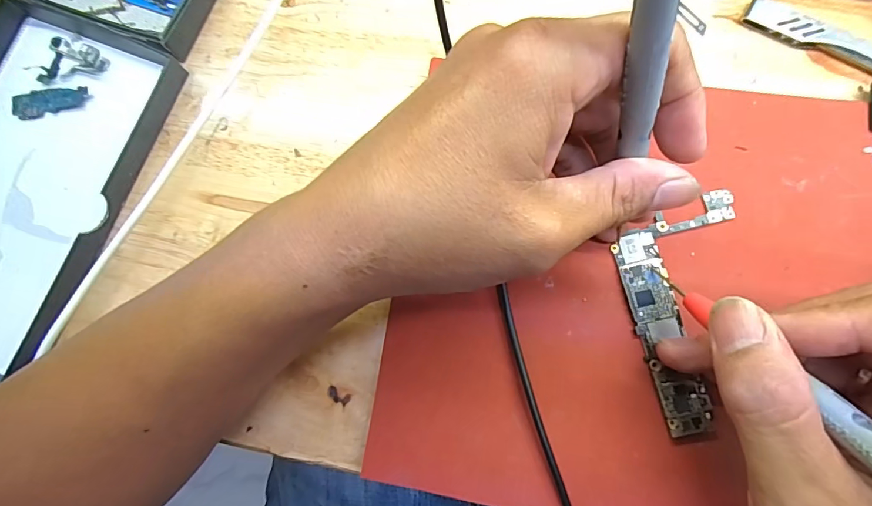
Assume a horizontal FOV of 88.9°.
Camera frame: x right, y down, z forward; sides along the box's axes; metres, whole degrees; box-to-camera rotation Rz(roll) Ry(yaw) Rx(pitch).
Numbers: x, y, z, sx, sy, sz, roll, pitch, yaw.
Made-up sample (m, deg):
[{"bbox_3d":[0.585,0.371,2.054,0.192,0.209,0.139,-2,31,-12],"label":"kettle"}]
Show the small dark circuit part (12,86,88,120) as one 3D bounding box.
[{"bbox_3d":[-0.199,-0.078,0.230,0.040,0.004,0.015,-7,81,3],"label":"small dark circuit part"}]

